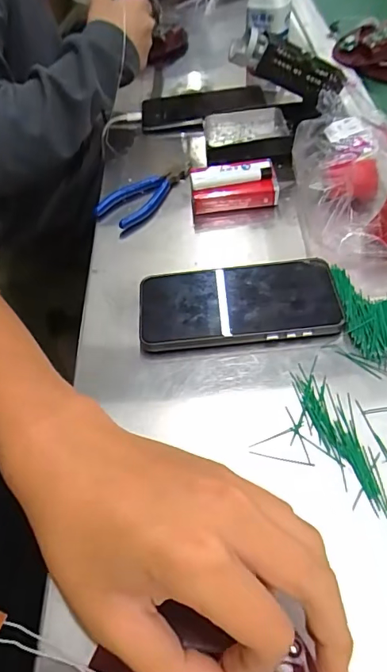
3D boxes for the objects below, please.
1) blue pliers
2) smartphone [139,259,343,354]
[{"bbox_3d":[-0.052,-0.150,0.495,0.104,0.019,0.043,-39,58,-23],"label":"blue pliers"},{"bbox_3d":[0.037,-0.027,0.384,0.160,0.015,0.077,-5,52,2],"label":"smartphone"}]

